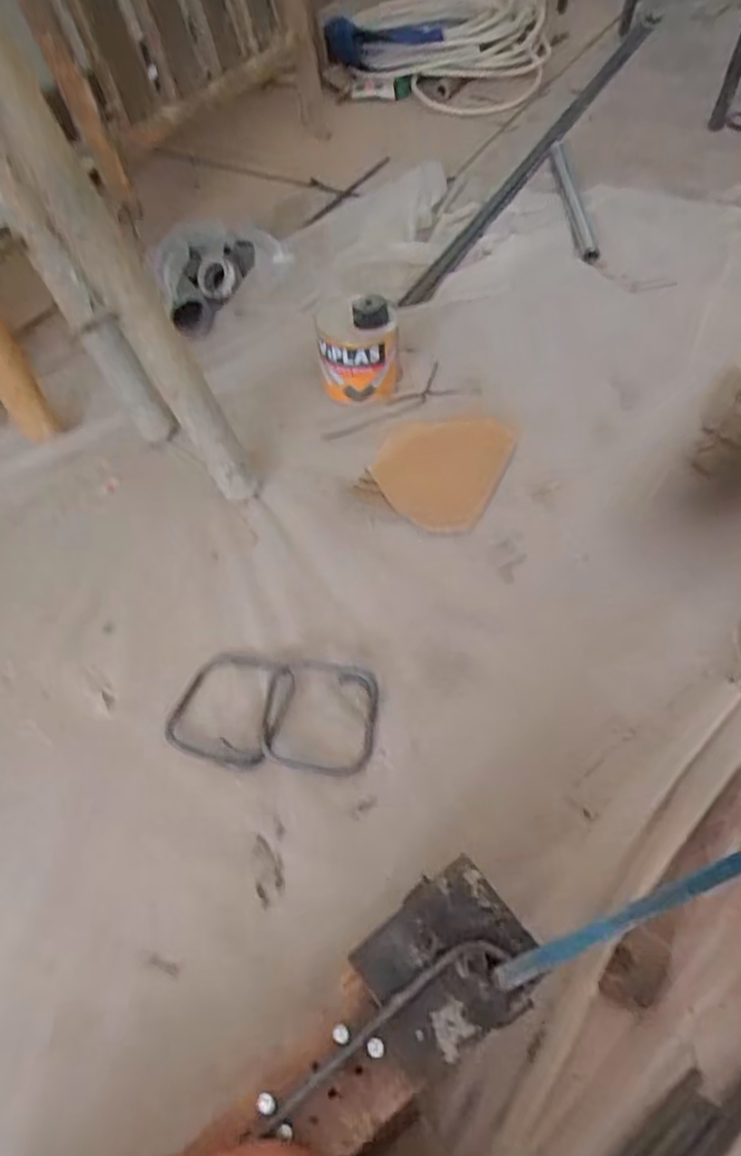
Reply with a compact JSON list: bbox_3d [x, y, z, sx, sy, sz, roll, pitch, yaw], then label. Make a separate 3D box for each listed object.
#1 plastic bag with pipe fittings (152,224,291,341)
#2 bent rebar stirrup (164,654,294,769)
[{"bbox_3d":[-0.212,-0.428,0.967,0.190,0.084,0.178,-16,55,-10],"label":"plastic bag with pipe fittings"},{"bbox_3d":[-0.122,0.109,0.606,0.096,0.011,0.110,13,55,12],"label":"bent rebar stirrup"}]

